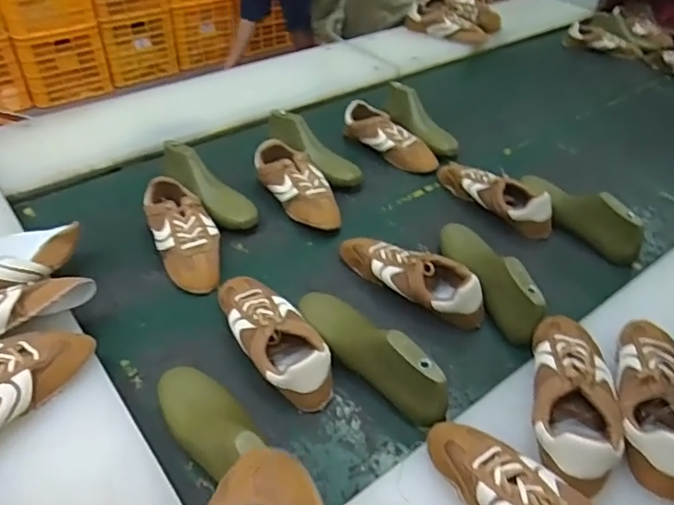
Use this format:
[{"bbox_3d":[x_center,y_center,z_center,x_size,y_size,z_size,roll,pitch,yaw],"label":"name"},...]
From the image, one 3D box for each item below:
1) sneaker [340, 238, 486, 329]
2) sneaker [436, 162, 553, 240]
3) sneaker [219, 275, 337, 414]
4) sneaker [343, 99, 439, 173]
[{"bbox_3d":[0.113,0.038,0.880,0.261,0.086,0.084,25,47,23],"label":"sneaker"},{"bbox_3d":[0.305,-0.123,1.071,0.083,0.072,0.269,-24,48,-25],"label":"sneaker"},{"bbox_3d":[-0.096,0.113,0.781,0.095,0.067,0.252,-22,48,-24],"label":"sneaker"},{"bbox_3d":[0.116,-0.251,1.227,0.076,0.071,0.253,-30,51,-30],"label":"sneaker"}]

